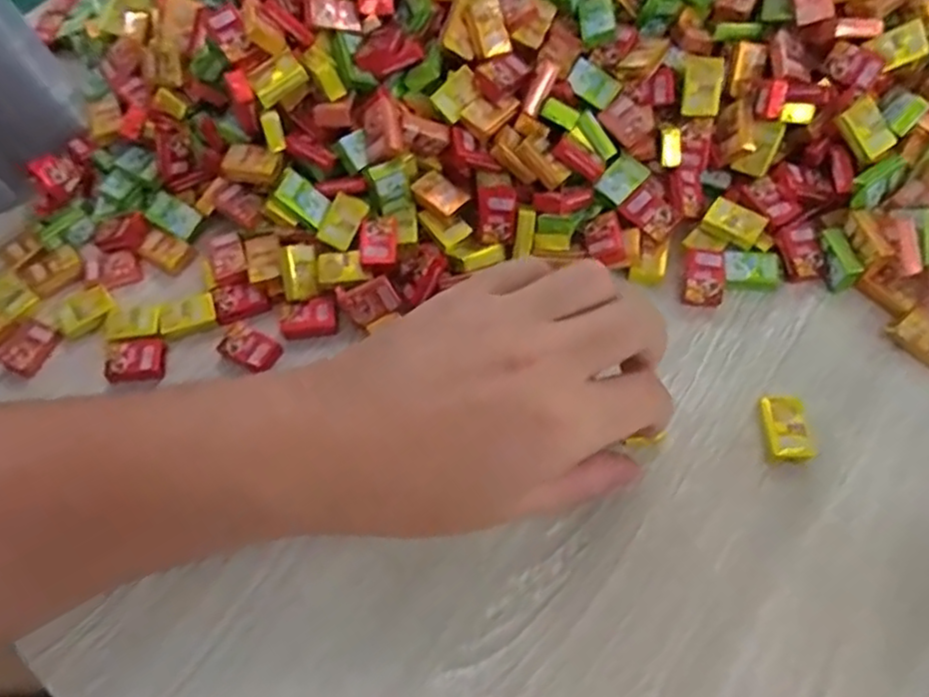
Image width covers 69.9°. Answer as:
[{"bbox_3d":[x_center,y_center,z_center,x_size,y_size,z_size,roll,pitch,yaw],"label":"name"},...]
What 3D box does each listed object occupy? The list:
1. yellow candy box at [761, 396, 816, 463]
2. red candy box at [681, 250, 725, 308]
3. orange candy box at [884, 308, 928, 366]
[{"bbox_3d":[0.135,0.034,0.281,0.016,0.008,0.029,-5,63,2],"label":"yellow candy box"},{"bbox_3d":[0.112,-0.033,0.311,0.021,0.009,0.027,7,83,-2],"label":"red candy box"},{"bbox_3d":[0.204,-0.001,0.292,0.017,0.009,0.032,-30,65,-10],"label":"orange candy box"}]

